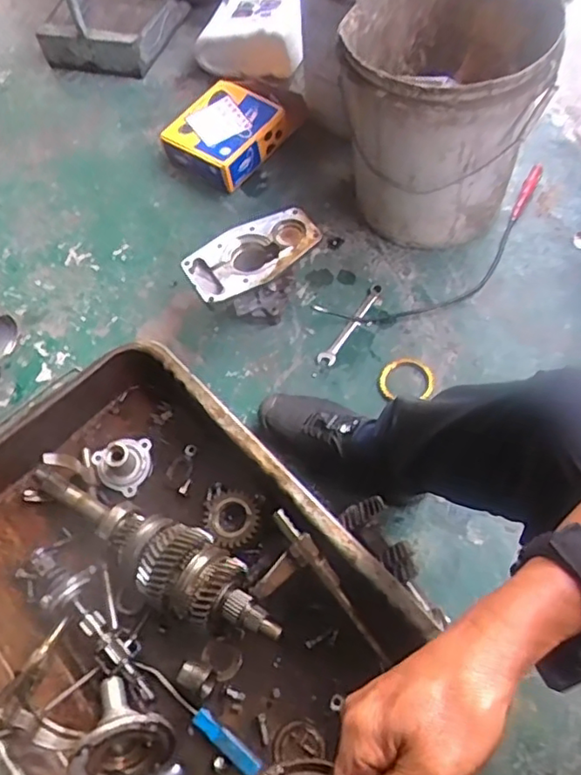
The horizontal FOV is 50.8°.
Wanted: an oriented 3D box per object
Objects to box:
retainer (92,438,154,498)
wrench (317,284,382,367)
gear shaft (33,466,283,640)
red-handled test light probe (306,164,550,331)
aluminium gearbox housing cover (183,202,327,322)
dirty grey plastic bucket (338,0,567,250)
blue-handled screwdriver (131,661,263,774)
[{"bbox_3d":[-0.237,0.101,0.875,0.083,0.056,0.077,-3,61,5],"label":"retainer"},{"bbox_3d":[0.099,-0.105,0.994,0.028,0.010,0.174,27,68,19],"label":"wrench"},{"bbox_3d":[-0.187,0.205,0.791,0.403,0.082,0.098,25,67,19],"label":"gear shaft"},{"bbox_3d":[0.278,-0.218,1.014,0.491,0.029,0.140,-32,63,-11],"label":"red-handled test light probe"},{"bbox_3d":[-0.053,-0.181,0.976,0.204,0.120,0.111,-28,62,-9],"label":"aluminium gearbox housing cover"},{"bbox_3d":[0.238,-0.441,0.978,0.305,0.331,0.337,10,63,12],"label":"dirty grey plastic bucket"},{"bbox_3d":[-0.112,0.386,0.725,0.191,0.023,0.017,33,70,22],"label":"blue-handled screwdriver"}]

